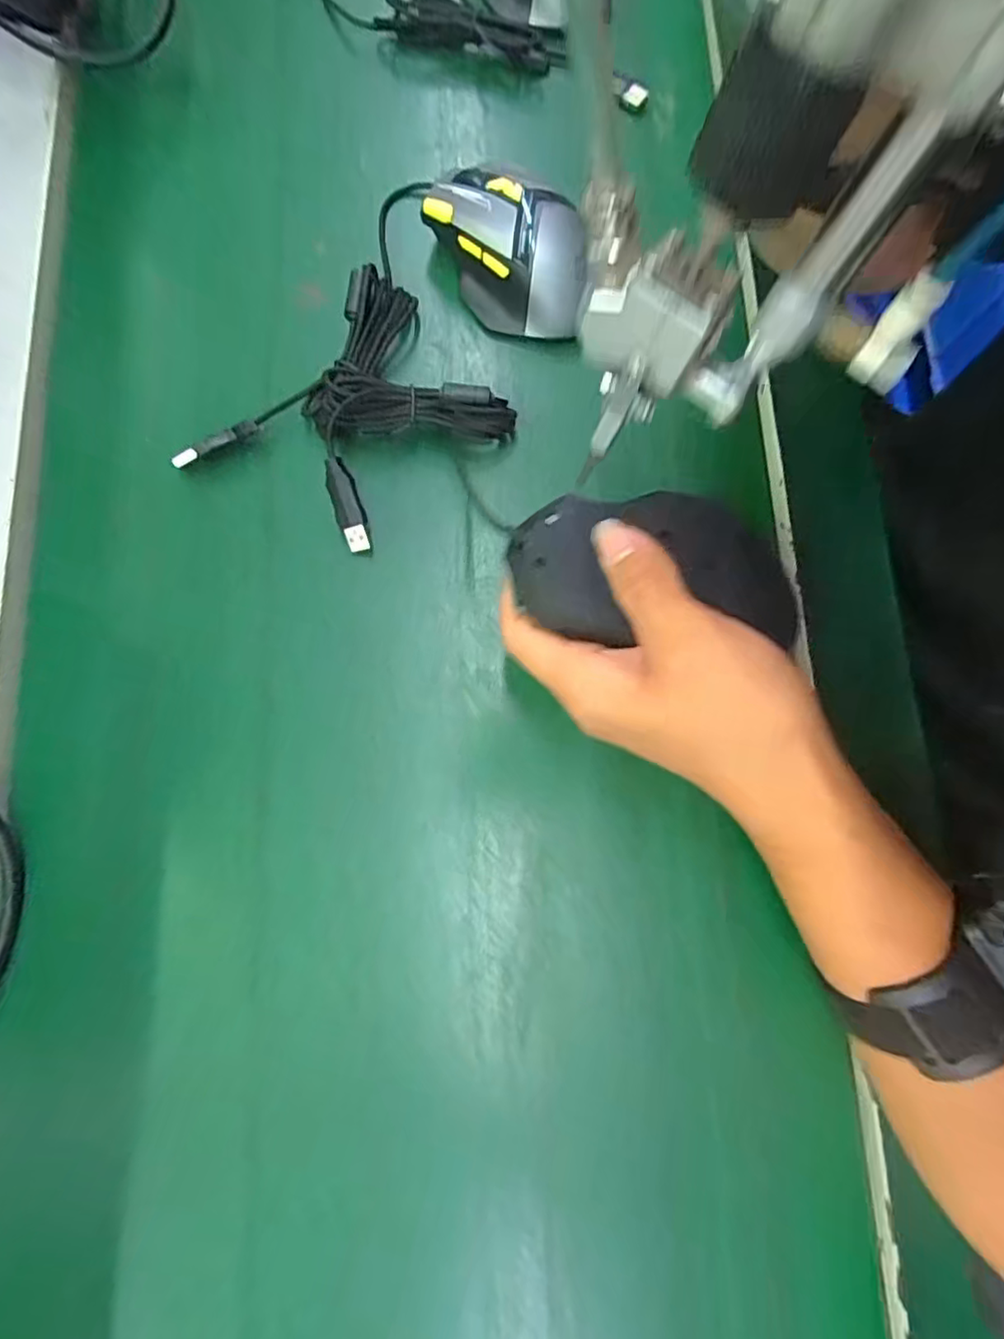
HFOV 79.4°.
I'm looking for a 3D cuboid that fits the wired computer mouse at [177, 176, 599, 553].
[{"bbox_3d":[-0.054,-0.176,0.333,0.142,0.046,0.216,28,78,5],"label":"wired computer mouse"}]

